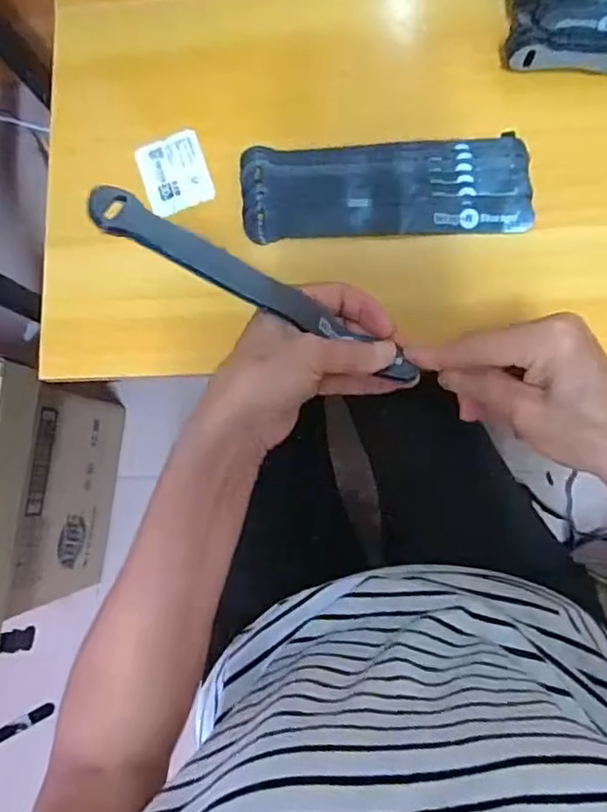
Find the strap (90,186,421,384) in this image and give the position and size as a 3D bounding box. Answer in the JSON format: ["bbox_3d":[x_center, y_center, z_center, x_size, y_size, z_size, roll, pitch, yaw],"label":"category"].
[{"bbox_3d":[-0.022,-0.062,0.324,0.194,0.016,0.021,27,89,-10],"label":"strap"}]

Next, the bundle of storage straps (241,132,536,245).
[{"bbox_3d":[0.057,-0.154,0.427,0.199,0.019,0.065,-1,85,6],"label":"bundle of storage straps"}]

